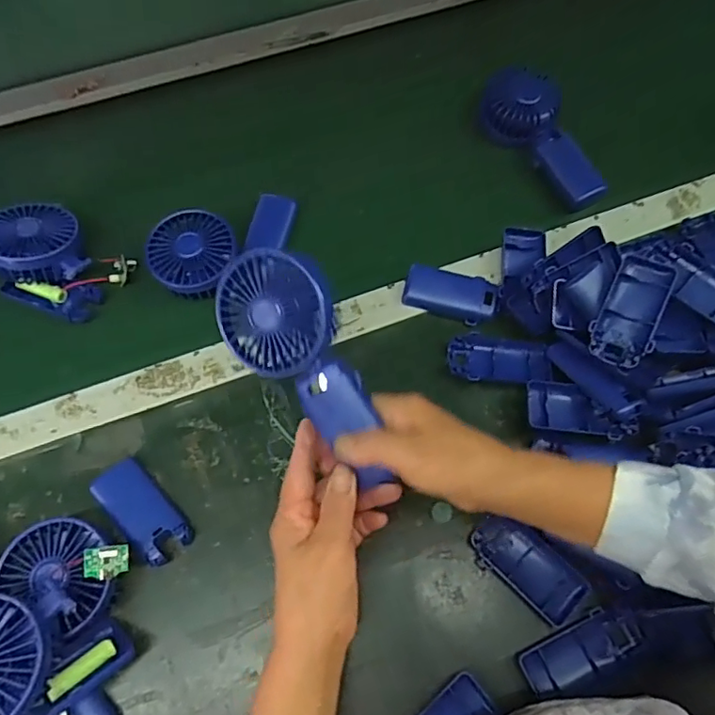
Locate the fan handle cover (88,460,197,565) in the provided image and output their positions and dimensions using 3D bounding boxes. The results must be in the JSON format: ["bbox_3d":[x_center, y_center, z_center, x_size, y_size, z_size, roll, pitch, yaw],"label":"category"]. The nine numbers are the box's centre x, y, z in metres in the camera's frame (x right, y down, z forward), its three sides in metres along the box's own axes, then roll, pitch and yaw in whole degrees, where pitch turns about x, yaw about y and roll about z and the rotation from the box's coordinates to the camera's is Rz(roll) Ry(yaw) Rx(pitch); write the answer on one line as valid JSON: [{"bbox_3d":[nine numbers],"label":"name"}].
[{"bbox_3d":[-0.183,0.129,0.474,0.040,0.016,0.092,-42,77,-15],"label":"fan handle cover"}]

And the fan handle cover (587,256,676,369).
[{"bbox_3d":[0.236,-0.041,0.478,0.047,0.023,0.096,22,91,6],"label":"fan handle cover"}]

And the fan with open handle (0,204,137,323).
[{"bbox_3d":[-0.302,-0.097,0.548,0.116,0.056,0.094,30,72,9],"label":"fan with open handle"}]

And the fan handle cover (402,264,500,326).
[{"bbox_3d":[0.094,-0.065,0.551,0.091,0.016,0.050,19,71,5],"label":"fan handle cover"}]

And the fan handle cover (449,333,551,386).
[{"bbox_3d":[0.133,0.002,0.526,0.091,0.021,0.047,4,70,0],"label":"fan handle cover"}]

